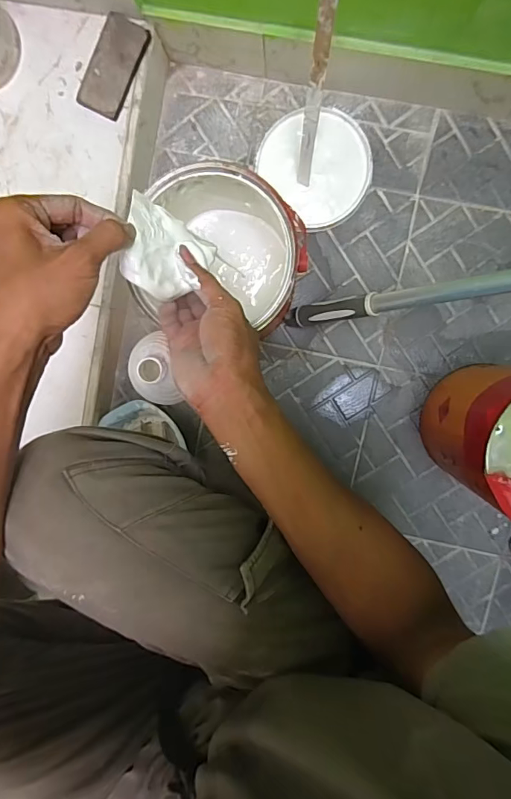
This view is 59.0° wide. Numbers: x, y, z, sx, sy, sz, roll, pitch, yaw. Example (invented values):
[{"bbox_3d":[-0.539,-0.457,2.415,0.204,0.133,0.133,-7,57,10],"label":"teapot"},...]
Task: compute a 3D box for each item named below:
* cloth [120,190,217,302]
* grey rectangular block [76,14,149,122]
[{"bbox_3d":[-0.072,-0.118,0.365,0.077,0.014,0.070,29,69,-37],"label":"cloth"},{"bbox_3d":[-0.180,-0.419,0.570,0.058,0.012,0.113,27,99,0],"label":"grey rectangular block"}]

